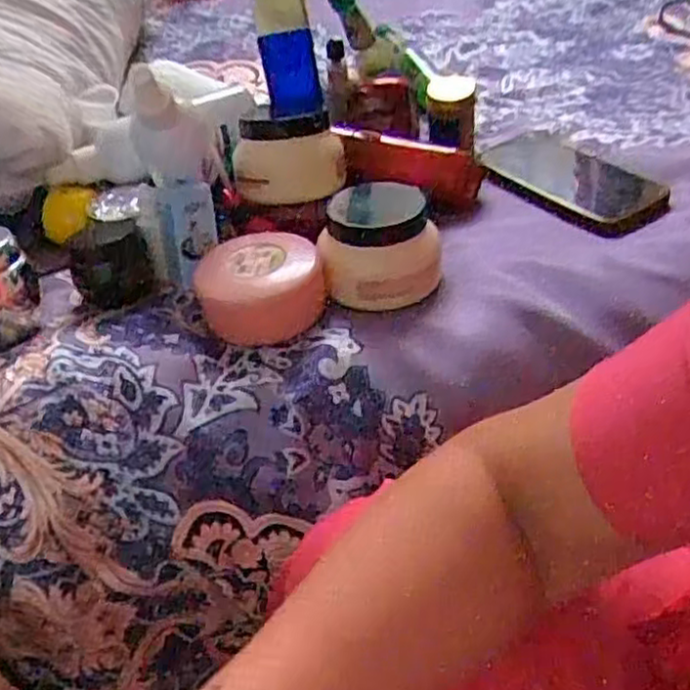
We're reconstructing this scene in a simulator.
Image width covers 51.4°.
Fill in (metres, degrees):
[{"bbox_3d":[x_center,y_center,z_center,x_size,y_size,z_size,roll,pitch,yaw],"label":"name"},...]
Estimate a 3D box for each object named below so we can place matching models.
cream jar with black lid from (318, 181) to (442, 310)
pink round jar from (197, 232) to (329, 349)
[{"bbox_3d":[0.023,-0.078,0.506,0.083,0.057,0.096,-7,44,-2],"label":"cream jar with black lid"},{"bbox_3d":[-0.052,-0.044,0.485,0.068,0.037,0.077,25,52,27],"label":"pink round jar"}]

